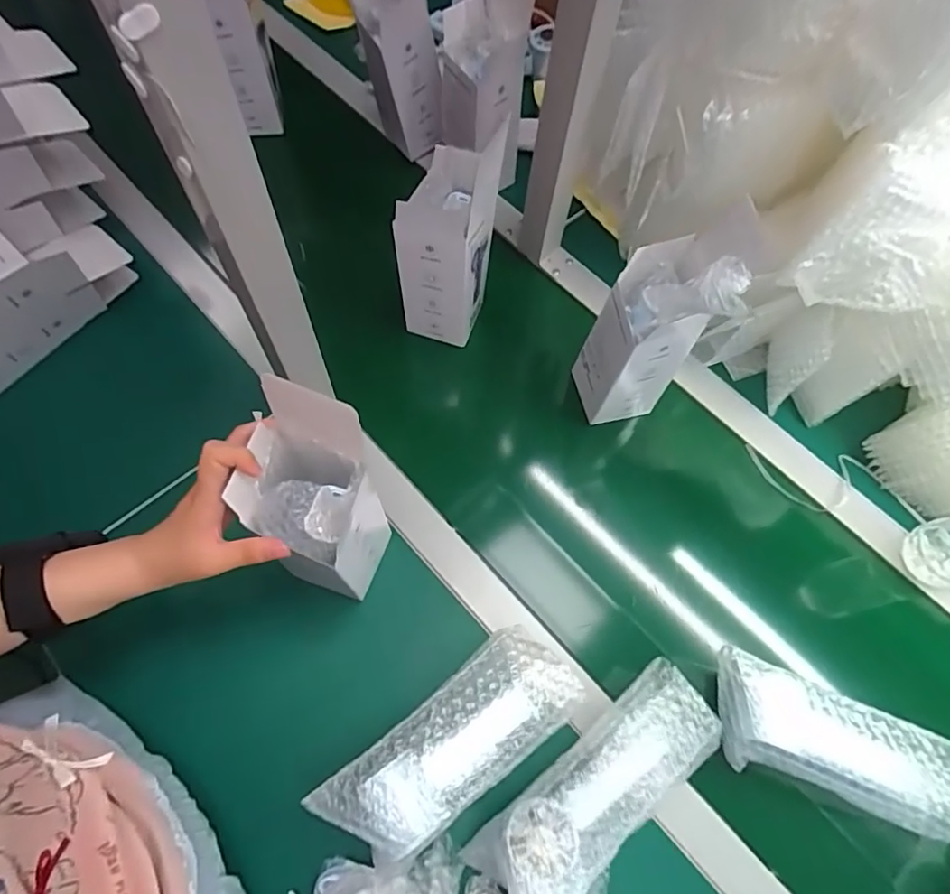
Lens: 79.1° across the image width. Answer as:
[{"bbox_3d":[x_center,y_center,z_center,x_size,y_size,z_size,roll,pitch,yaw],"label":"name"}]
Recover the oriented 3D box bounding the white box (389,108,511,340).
[{"bbox_3d":[-0.027,-0.198,0.571,0.072,0.219,0.078,26,66,9],"label":"white box"}]

